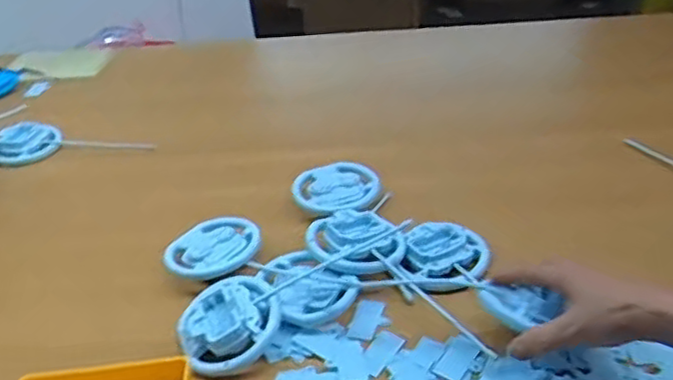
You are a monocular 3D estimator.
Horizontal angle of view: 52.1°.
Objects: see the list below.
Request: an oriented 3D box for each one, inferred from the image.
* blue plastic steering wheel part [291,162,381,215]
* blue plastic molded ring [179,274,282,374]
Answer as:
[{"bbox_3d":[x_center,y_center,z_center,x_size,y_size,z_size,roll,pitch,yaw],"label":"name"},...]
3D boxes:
[{"bbox_3d":[0.000,-0.002,0.834,0.101,0.015,0.089,-20,37,-22],"label":"blue plastic steering wheel part"},{"bbox_3d":[-0.099,0.127,0.647,0.095,0.035,0.094,-3,34,2],"label":"blue plastic molded ring"}]

